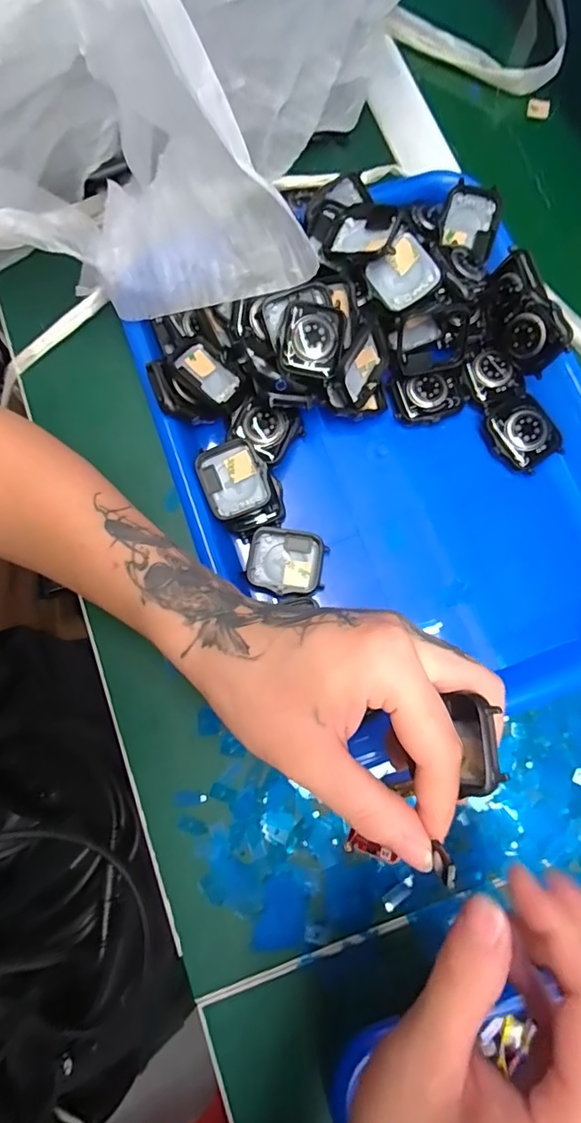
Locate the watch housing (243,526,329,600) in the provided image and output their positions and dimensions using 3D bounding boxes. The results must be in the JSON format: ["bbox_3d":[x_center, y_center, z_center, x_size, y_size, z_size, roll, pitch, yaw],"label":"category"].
[{"bbox_3d":[-0.003,0.001,0.306,0.046,0.010,0.037,9,78,3],"label":"watch housing"}]

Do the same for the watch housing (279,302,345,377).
[{"bbox_3d":[0.013,-0.129,0.296,0.034,0.014,0.038,7,78,3],"label":"watch housing"}]

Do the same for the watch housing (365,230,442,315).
[{"bbox_3d":[0.067,-0.169,0.300,0.036,0.009,0.037,-38,76,14],"label":"watch housing"}]

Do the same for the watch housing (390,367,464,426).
[{"bbox_3d":[0.088,-0.103,0.321,0.045,0.011,0.030,-12,78,-1],"label":"watch housing"}]

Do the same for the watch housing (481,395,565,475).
[{"bbox_3d":[0.143,-0.078,0.313,0.038,0.014,0.042,-23,78,-3],"label":"watch housing"}]

